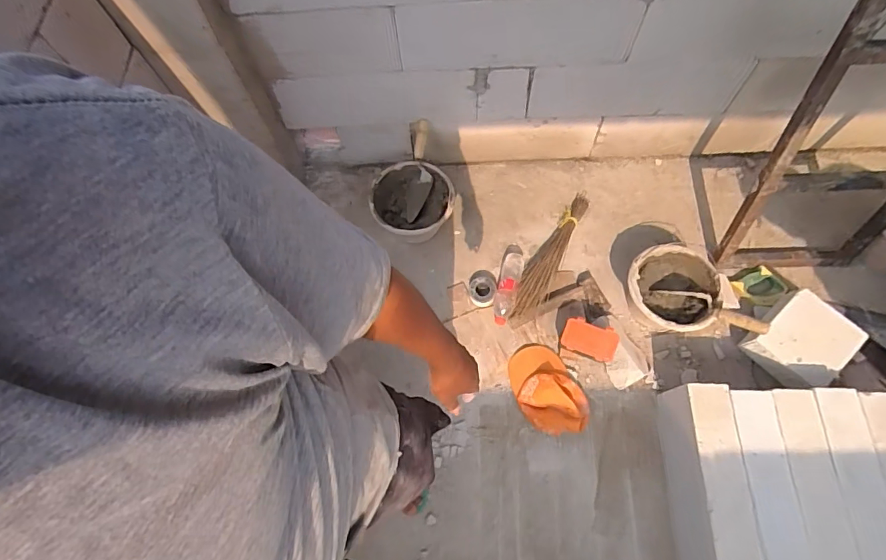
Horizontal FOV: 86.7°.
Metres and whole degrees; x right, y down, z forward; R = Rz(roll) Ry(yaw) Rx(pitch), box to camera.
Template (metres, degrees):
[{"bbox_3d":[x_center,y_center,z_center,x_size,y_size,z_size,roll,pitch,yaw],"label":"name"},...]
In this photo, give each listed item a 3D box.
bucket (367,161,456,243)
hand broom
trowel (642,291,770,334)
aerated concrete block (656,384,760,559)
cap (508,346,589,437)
[{"bbox_3d":[-0.096,-0.230,1.488,0.252,0.165,0.235,-1,68,2],"label":"bucket"},{"bbox_3d":[0.333,-0.087,1.455,0.093,0.090,0.523,25,72,11],"label":"hand broom"},{"bbox_3d":[0.689,0.088,1.252,0.104,0.072,0.294,-52,35,-15],"label":"trowel"},{"bbox_3d":[0.631,0.565,1.112,0.108,0.207,0.598,1,69,3],"label":"aerated concrete block"},{"bbox_3d":[0.290,0.310,1.319,0.168,0.074,0.255,-29,71,-8],"label":"cap"}]

